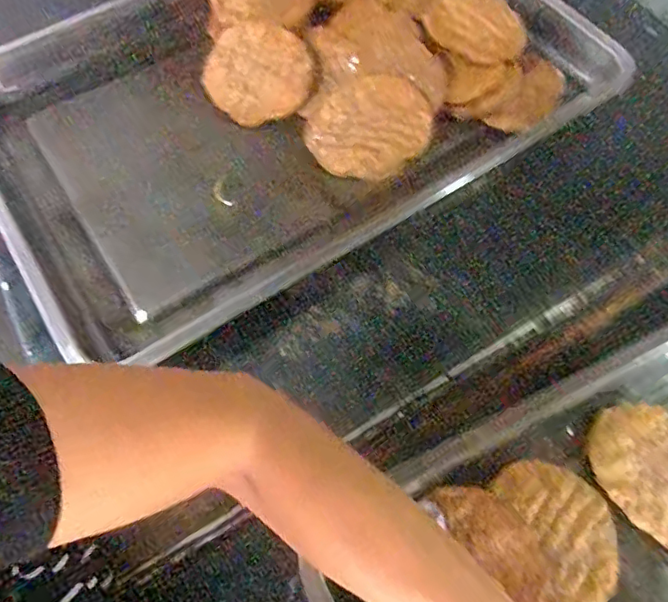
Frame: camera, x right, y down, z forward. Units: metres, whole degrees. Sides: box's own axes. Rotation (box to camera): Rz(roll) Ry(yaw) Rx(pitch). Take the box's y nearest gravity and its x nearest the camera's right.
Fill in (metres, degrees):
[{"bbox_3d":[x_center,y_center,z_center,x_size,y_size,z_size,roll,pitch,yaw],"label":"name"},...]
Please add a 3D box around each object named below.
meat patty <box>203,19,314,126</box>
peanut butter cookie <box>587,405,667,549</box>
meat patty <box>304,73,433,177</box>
[{"bbox_3d":[-0.077,-0.232,0.575,0.105,0.017,0.098,1,95,9],"label":"meat patty"},{"bbox_3d":[0.250,0.129,0.422,0.085,0.014,0.111,-31,67,-13],"label":"peanut butter cookie"},{"bbox_3d":[0.034,-0.168,0.552,0.118,0.015,0.092,-23,93,2],"label":"meat patty"}]

